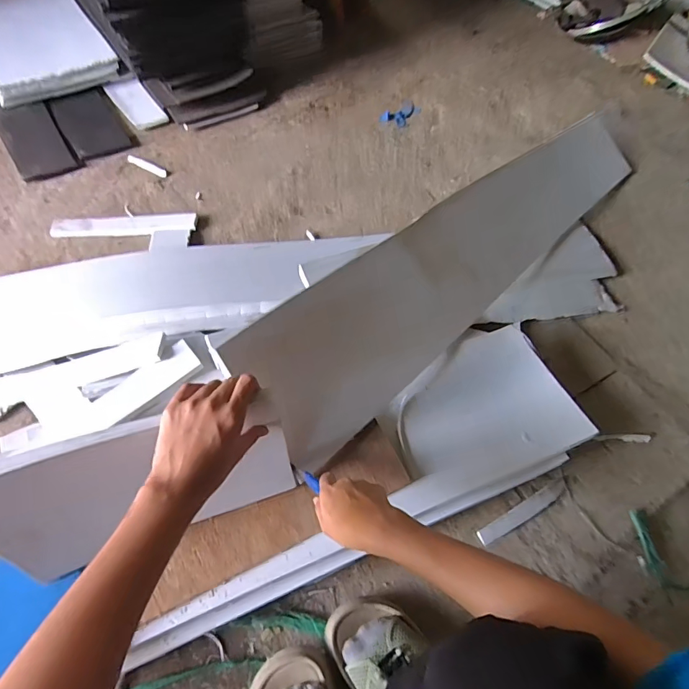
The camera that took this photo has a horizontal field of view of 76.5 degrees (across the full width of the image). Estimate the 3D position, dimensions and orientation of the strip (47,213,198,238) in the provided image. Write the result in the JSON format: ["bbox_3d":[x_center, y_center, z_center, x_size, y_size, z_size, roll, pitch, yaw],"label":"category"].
[{"bbox_3d":[-0.455,-0.248,0.911,0.285,0.017,0.060,-5,60,-6],"label":"strip"}]

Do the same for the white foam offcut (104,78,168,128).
[{"bbox_3d":[-0.534,-0.621,1.121,0.081,0.025,0.203,-33,66,-20],"label":"white foam offcut"}]

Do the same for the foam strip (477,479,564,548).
[{"bbox_3d":[0.269,0.250,0.653,0.161,0.008,0.025,-25,63,-16],"label":"foam strip"}]

